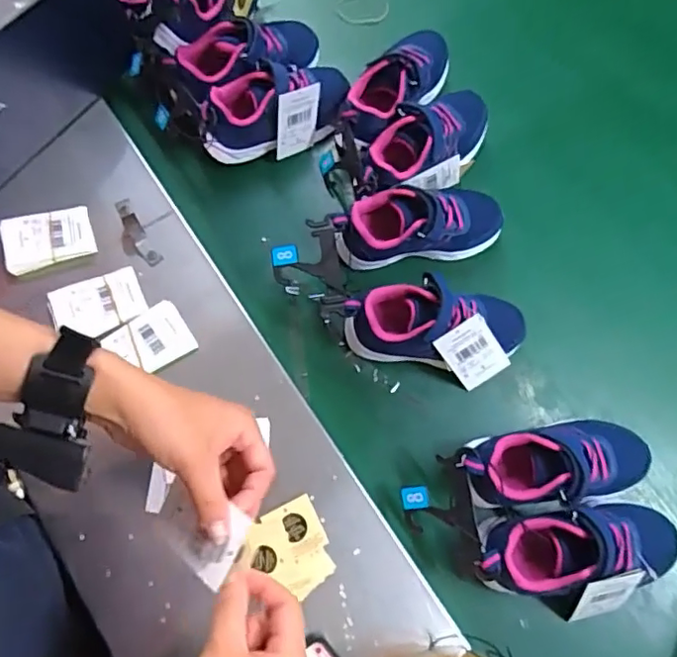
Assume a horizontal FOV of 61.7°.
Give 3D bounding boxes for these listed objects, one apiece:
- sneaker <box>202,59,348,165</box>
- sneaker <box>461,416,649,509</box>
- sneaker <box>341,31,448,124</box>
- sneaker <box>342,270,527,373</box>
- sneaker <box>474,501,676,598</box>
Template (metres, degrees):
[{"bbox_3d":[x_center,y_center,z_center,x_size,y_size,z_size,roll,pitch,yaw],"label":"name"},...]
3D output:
[{"bbox_3d":[-0.064,-0.232,0.592,0.170,0.066,0.079,-24,73,-9],"label":"sneaker"},{"bbox_3d":[0.193,0.124,0.507,0.170,0.070,0.072,-12,72,-6],"label":"sneaker"},{"bbox_3d":[0.065,-0.262,0.607,0.060,0.054,0.158,33,73,9],"label":"sneaker"},{"bbox_3d":[0.092,-0.005,0.535,0.168,0.072,0.064,5,71,0],"label":"sneaker"},{"bbox_3d":[0.204,0.190,0.487,0.183,0.076,0.068,-7,71,-4],"label":"sneaker"}]

